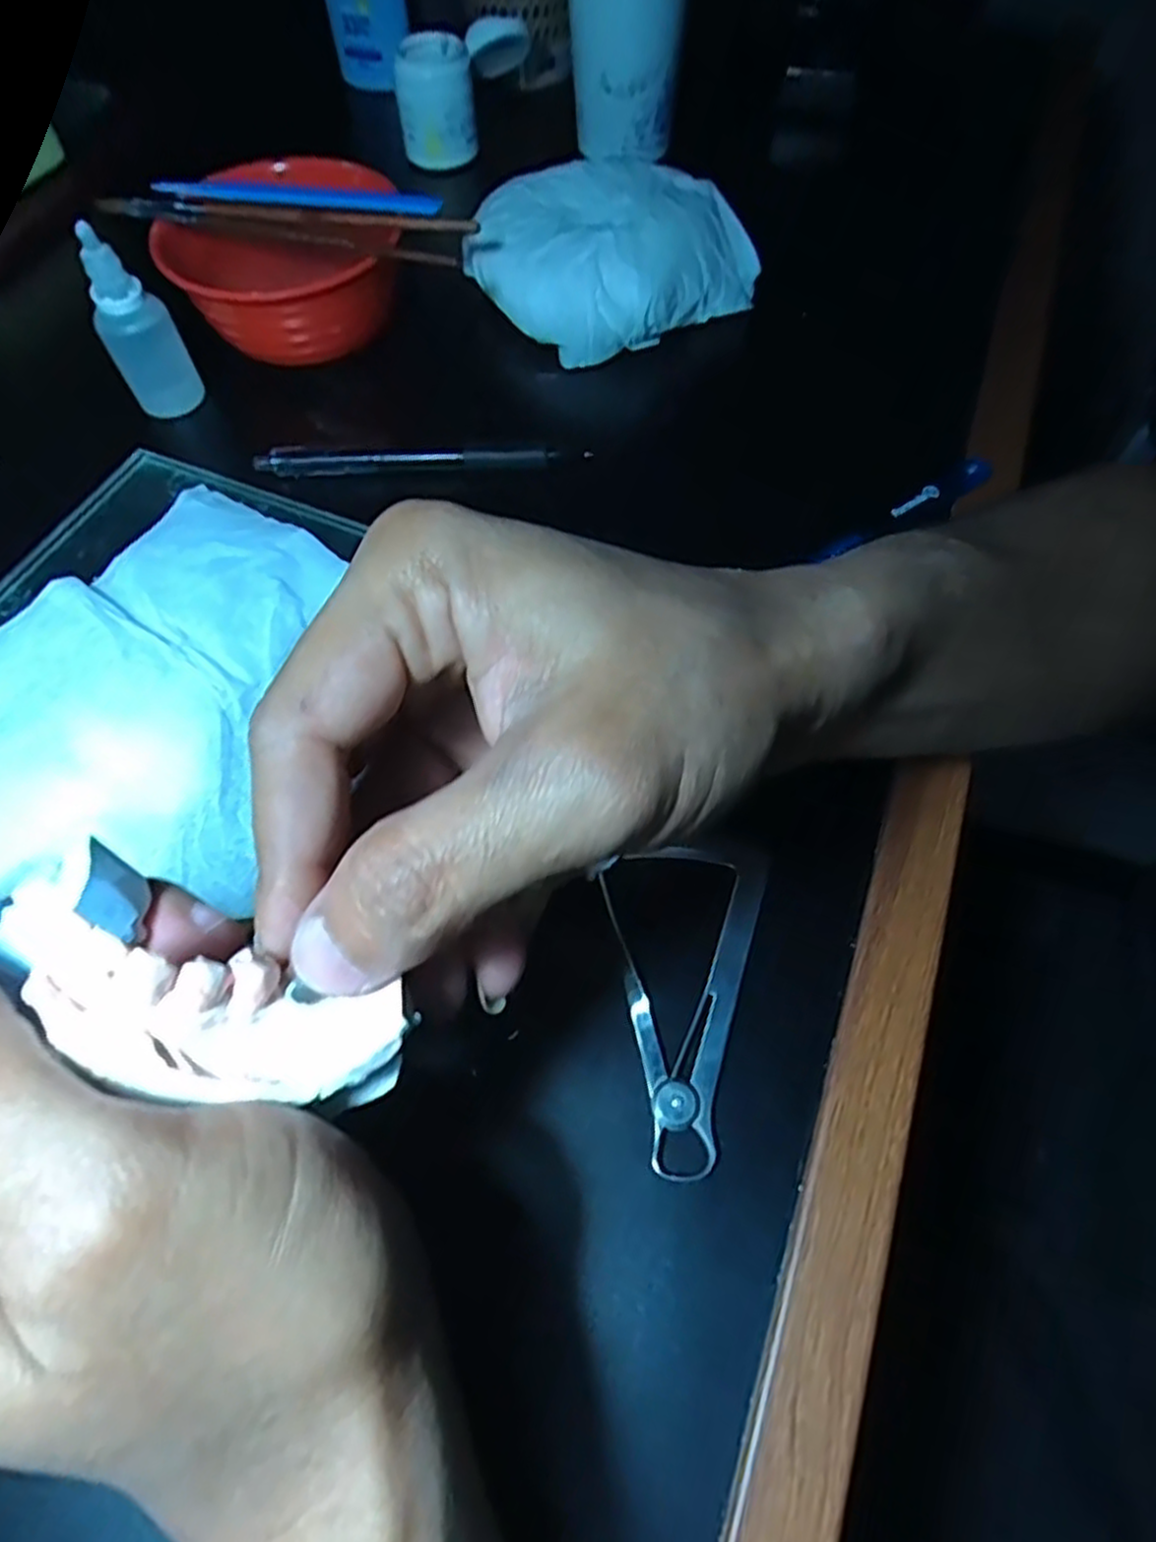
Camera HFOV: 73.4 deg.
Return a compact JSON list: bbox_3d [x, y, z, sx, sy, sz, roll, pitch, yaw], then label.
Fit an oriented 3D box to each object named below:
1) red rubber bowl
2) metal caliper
[{"bbox_3d":[-0.135,-0.235,0.365,0.101,0.058,0.094,0,62,0],"label":"red rubber bowl"},{"bbox_3d":[0.026,0.064,0.236,0.049,0.009,0.100,15,63,7],"label":"metal caliper"}]

